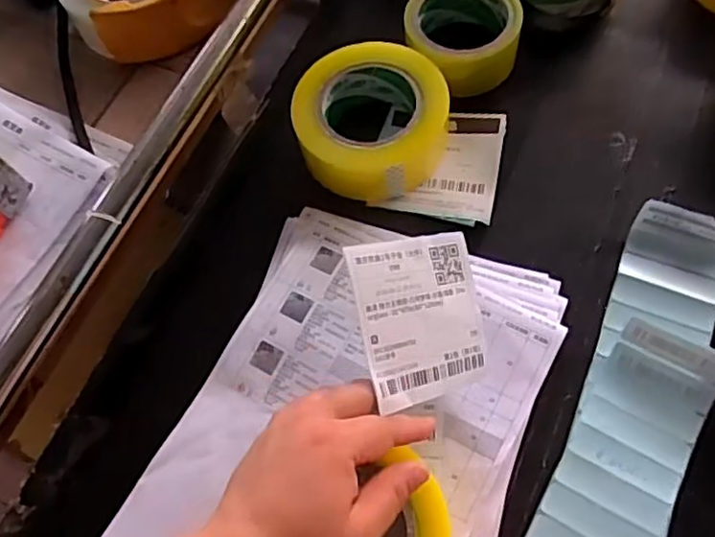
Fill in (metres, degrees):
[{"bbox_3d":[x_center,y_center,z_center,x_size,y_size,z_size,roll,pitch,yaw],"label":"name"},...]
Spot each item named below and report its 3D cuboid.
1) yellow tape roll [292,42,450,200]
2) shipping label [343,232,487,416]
[{"bbox_3d":[0.012,-0.118,0.524,0.121,0.056,0.111,-1,66,3],"label":"yellow tape roll"},{"bbox_3d":[0.041,0.030,0.404,0.097,0.006,0.099,-12,88,-35],"label":"shipping label"}]

